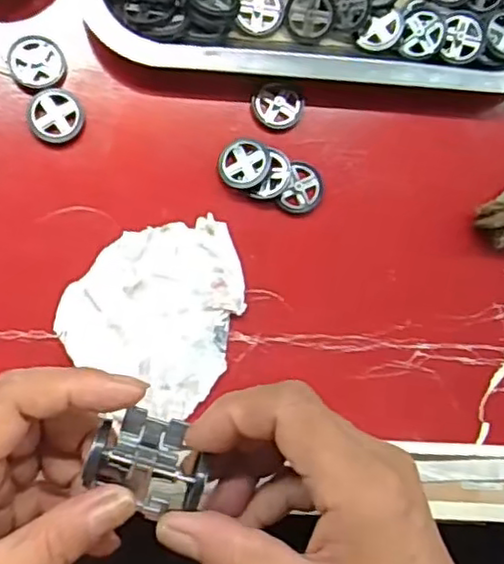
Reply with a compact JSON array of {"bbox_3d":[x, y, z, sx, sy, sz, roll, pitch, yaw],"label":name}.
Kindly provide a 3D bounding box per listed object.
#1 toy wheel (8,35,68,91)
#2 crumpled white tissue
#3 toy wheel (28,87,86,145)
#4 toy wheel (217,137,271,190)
[{"bbox_3d":[-0.108,-0.111,0.340,0.028,0.004,0.025,23,85,-7],"label":"toy wheel"},{"bbox_3d":[-0.043,0.012,0.344,0.084,0.007,0.095,35,83,-5],"label":"crumpled white tissue"},{"bbox_3d":[-0.099,-0.084,0.339,0.027,0.005,0.027,0,87,-8],"label":"toy wheel"},{"bbox_3d":[-0.004,-0.062,0.351,0.027,0.004,0.026,-1,87,11],"label":"toy wheel"}]

